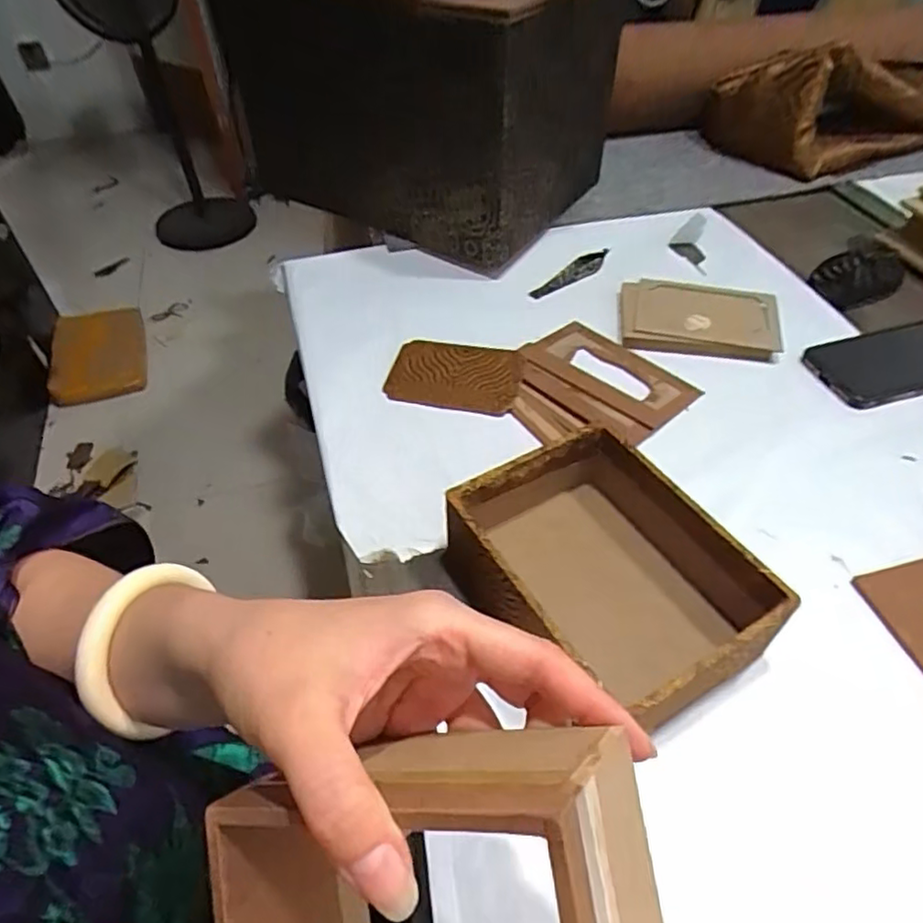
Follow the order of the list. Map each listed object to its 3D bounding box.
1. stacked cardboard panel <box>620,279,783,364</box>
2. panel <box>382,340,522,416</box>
[{"bbox_3d":[0.246,-0.149,0.653,0.155,0.024,0.103,7,48,8],"label":"stacked cardboard panel"},{"bbox_3d":[-0.005,-0.083,0.603,0.121,0.013,0.082,7,48,8],"label":"panel"}]

